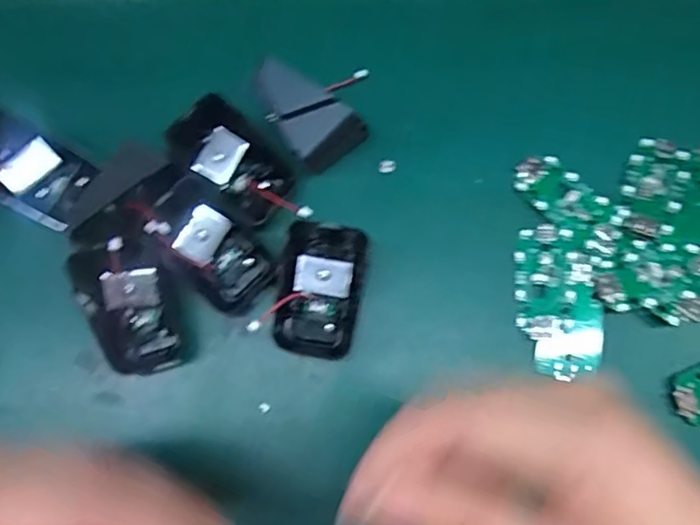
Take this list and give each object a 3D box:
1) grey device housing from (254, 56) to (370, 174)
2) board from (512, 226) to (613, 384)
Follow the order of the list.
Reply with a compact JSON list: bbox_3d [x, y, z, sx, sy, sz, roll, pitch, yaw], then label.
[{"bbox_3d":[-0.026,-0.085,0.343,0.040,0.029,0.063,-40,81,-8],"label":"grey device housing"},{"bbox_3d":[0.116,0.021,0.343,0.049,0.005,0.080,6,82,16],"label":"board"}]

